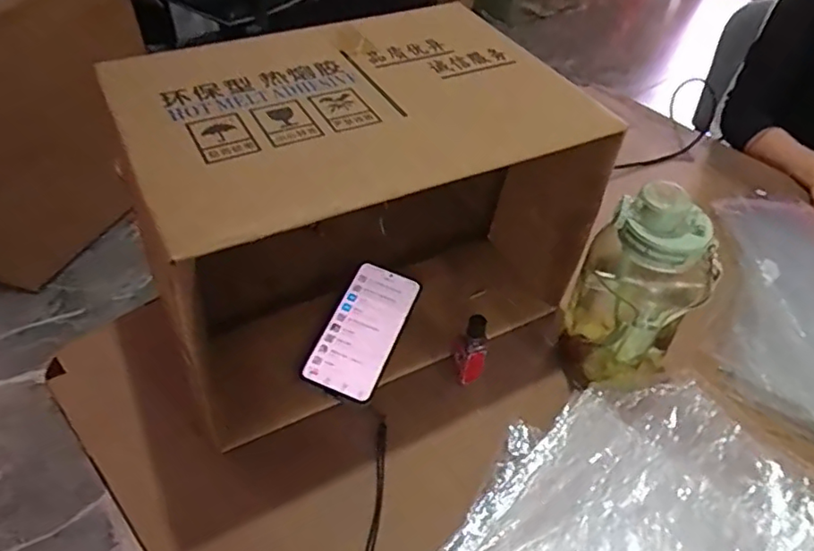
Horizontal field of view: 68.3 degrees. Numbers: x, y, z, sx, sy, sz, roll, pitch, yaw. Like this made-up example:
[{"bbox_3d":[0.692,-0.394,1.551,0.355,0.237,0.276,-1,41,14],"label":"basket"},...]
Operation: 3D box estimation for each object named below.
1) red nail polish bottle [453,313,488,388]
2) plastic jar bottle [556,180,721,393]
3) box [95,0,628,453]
[{"bbox_3d":[0.063,0.072,0.587,0.032,0.080,0.027,12,46,10],"label":"red nail polish bottle"},{"bbox_3d":[0.213,0.013,0.554,0.108,0.189,0.092,23,48,20],"label":"plastic jar bottle"},{"bbox_3d":[-0.044,-0.079,0.616,0.407,0.260,0.279,-20,49,-21],"label":"box"}]

